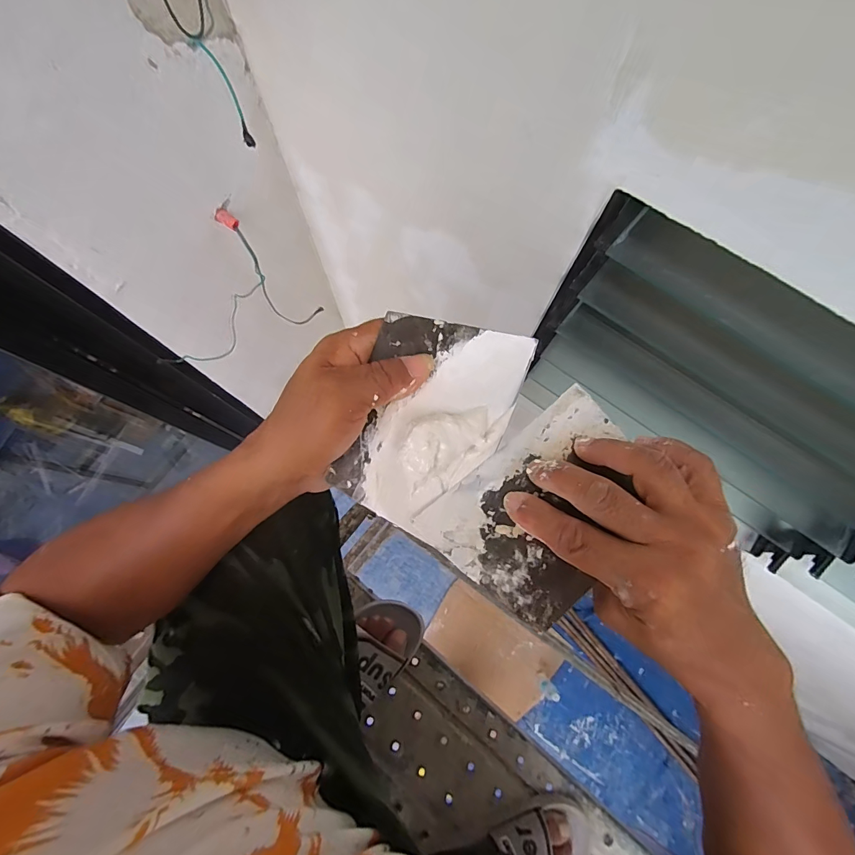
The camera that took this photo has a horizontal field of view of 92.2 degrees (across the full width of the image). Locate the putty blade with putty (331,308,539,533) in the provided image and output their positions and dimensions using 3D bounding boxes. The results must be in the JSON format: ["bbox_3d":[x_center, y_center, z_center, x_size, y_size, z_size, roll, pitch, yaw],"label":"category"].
[{"bbox_3d":[0.004,-0.006,0.257,0.092,0.026,0.130,19,76,4],"label":"putty blade with putty"}]

